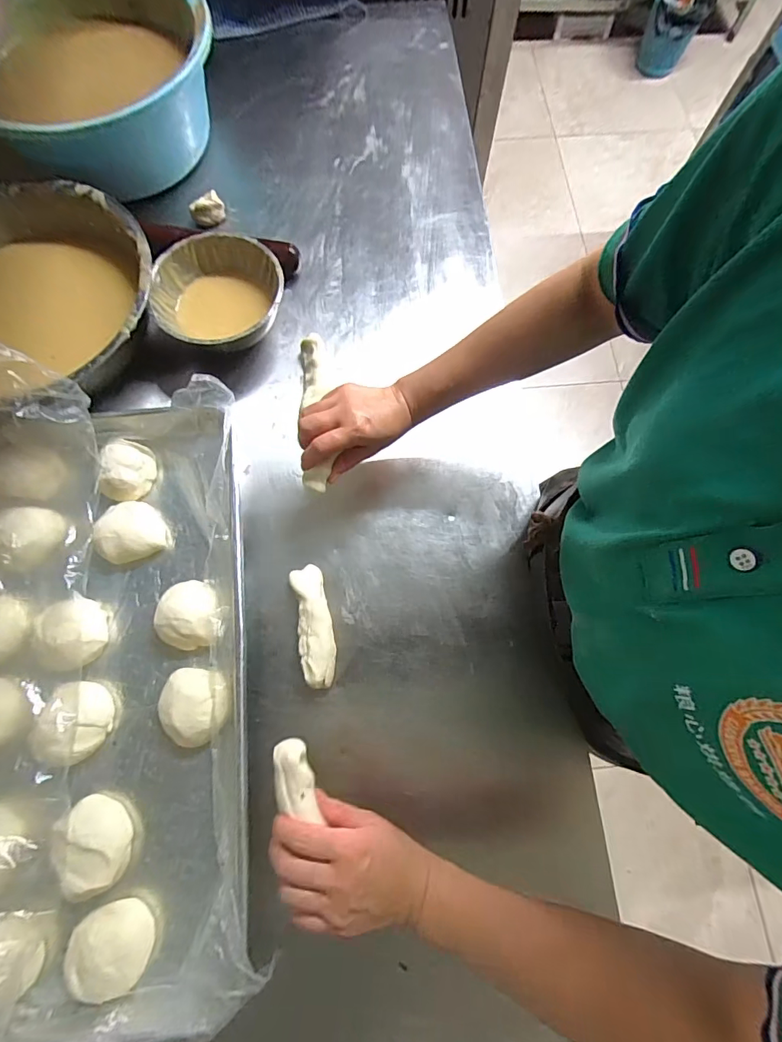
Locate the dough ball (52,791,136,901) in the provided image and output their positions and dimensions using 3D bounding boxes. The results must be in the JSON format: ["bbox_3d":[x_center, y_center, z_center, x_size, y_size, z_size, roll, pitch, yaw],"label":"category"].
[{"bbox_3d":[-0.298,0.322,0.444,0.063,0.032,0.079,-38,78,-10],"label":"dough ball"}]

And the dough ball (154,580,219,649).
[{"bbox_3d":[-0.225,0.105,0.500,0.067,0.040,0.073,0,74,0],"label":"dough ball"}]

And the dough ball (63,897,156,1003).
[{"bbox_3d":[-0.264,0.402,0.415,0.071,0.035,0.070,0,74,0],"label":"dough ball"}]

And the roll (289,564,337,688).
[{"bbox_3d":[-0.086,0.116,0.500,0.038,0.026,0.132,-11,74,-3],"label":"roll"}]

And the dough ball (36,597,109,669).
[{"bbox_3d":[-0.353,0.123,0.493,0.060,0.034,0.072,-23,75,-6],"label":"dough ball"}]

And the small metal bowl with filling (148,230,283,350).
[{"bbox_3d":[-0.221,-0.283,0.587,0.160,0.070,0.159,0,74,0],"label":"small metal bowl with filling"}]

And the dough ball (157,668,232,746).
[{"bbox_3d":[-0.209,0.198,0.477,0.073,0.036,0.072,0,74,0],"label":"dough ball"}]

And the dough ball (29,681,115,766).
[{"bbox_3d":[-0.332,0.212,0.463,0.066,0.045,0.079,21,75,6],"label":"dough ball"}]

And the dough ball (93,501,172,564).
[{"bbox_3d":[-0.304,0.015,0.524,0.068,0.038,0.073,0,74,0],"label":"dough ball"}]

